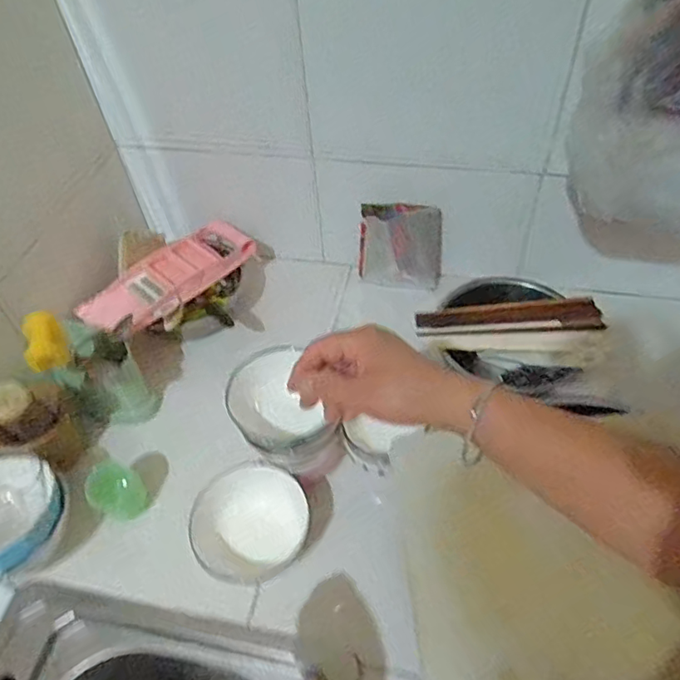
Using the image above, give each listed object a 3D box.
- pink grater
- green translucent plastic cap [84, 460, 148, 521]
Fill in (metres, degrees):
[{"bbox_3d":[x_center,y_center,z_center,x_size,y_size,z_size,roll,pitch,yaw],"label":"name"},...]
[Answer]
[{"bbox_3d":[-0.266,-0.101,0.866,0.274,0.023,0.116,-37,56,-24],"label":"pink grater"},{"bbox_3d":[-0.270,0.184,0.669,0.059,0.051,0.056,-3,49,3],"label":"green translucent plastic cap"}]

